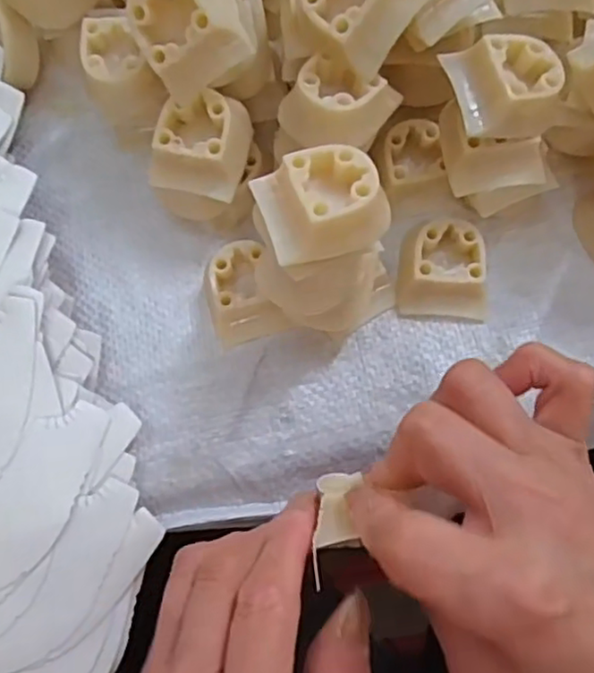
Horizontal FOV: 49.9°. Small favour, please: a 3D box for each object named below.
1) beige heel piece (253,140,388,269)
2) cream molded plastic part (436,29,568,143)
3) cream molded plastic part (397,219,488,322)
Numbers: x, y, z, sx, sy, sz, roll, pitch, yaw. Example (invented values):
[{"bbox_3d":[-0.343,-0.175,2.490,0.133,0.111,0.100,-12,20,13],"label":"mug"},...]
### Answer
[{"bbox_3d":[0.009,-0.046,0.223,0.042,0.018,0.037,-18,77,-3],"label":"beige heel piece"},{"bbox_3d":[0.080,-0.096,0.245,0.040,0.019,0.036,-15,77,-3],"label":"cream molded plastic part"},{"bbox_3d":[0.065,-0.029,0.279,0.039,0.016,0.039,6,77,2],"label":"cream molded plastic part"}]

